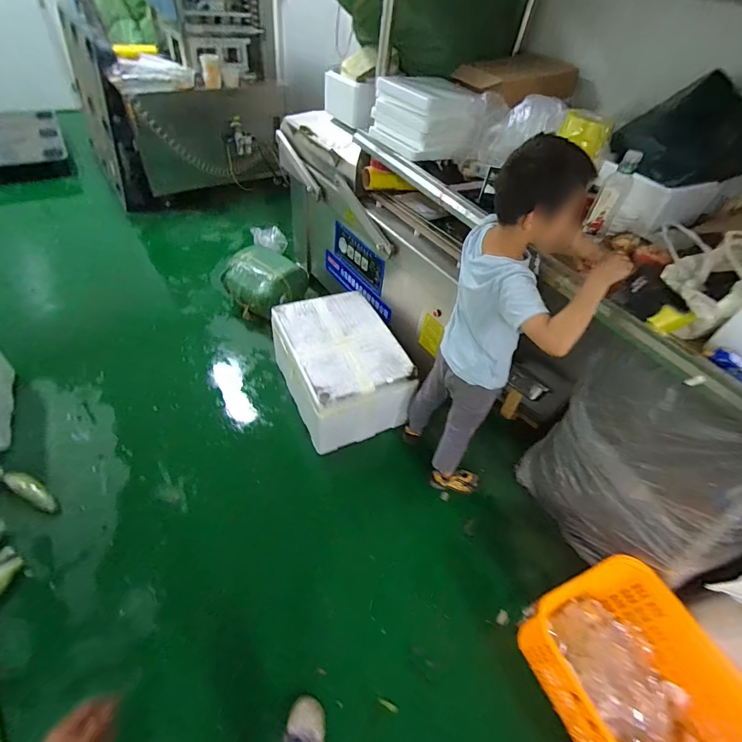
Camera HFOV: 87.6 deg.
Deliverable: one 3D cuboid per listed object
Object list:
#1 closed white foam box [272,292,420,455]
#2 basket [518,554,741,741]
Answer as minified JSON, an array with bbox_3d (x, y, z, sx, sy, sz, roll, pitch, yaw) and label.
[{"bbox_3d":[-0.138,-0.018,1.735,0.431,0.350,0.591,-17,50,-22],"label":"closed white foam box"},{"bbox_3d":[0.762,0.916,1.083,0.431,0.289,0.596,-16,50,-21],"label":"basket"}]

